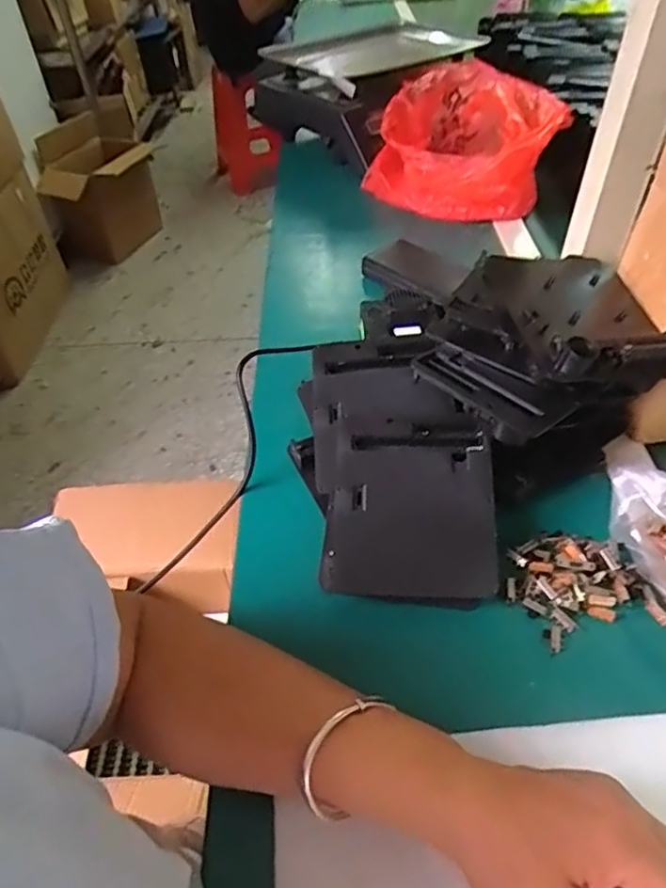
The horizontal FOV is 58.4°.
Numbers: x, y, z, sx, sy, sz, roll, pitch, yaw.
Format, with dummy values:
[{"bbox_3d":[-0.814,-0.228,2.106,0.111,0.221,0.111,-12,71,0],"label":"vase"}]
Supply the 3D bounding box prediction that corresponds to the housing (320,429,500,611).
[{"bbox_3d":[0.054,0.047,0.428,0.119,0.019,0.129,1,71,6],"label":"housing"}]

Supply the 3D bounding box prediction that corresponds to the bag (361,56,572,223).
[{"bbox_3d":[0.178,-0.443,0.887,0.238,0.143,0.292,-3,46,2],"label":"bag"}]

